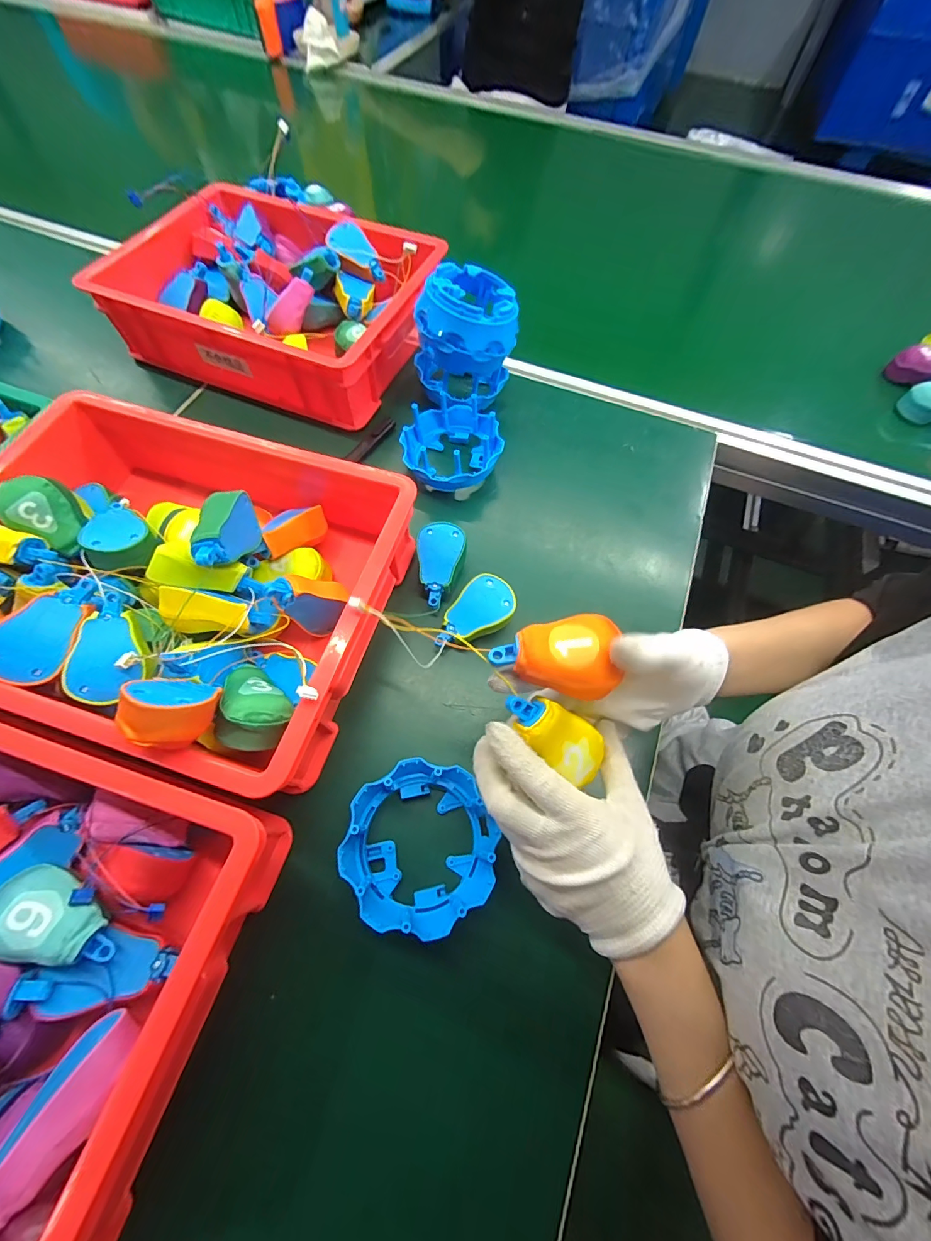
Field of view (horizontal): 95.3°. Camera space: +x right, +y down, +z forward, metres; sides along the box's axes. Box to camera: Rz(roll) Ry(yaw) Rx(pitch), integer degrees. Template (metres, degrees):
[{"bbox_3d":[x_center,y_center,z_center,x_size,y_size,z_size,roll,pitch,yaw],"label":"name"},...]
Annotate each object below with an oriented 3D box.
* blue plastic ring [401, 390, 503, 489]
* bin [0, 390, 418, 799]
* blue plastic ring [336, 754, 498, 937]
[{"bbox_3d":[-0.016,-0.187,0.455,0.101,0.051,0.106,1,65,-2],"label":"blue plastic ring"},{"bbox_3d":[-0.241,-0.040,0.344,0.338,0.112,0.256,16,66,5],"label":"bin"},{"bbox_3d":[-0.030,0.158,0.303,0.102,0.037,0.102,1,65,-2],"label":"blue plastic ring"}]

